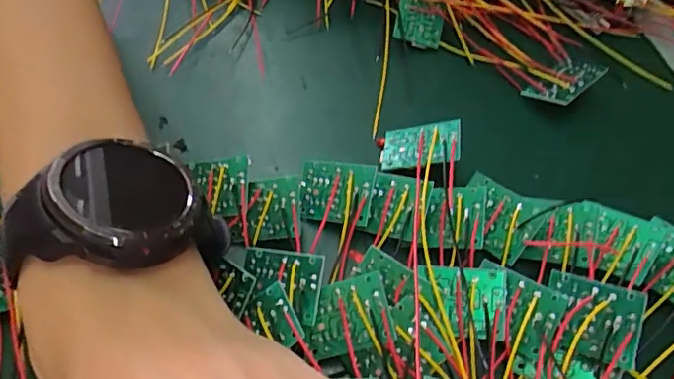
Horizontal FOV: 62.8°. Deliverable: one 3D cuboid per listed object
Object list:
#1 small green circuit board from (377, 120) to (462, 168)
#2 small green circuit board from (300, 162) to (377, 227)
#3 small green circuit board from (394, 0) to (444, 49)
[{"bbox_3d":[0.038,-0.020,0.254,0.036,0.004,0.025,-9,45,19],"label":"small green circuit board"},{"bbox_3d":[0.000,0.002,0.240,0.033,0.004,0.026,4,83,26],"label":"small green circuit board"},{"bbox_3d":[0.046,-0.097,0.304,0.025,0.005,0.034,10,88,-3],"label":"small green circuit board"}]

